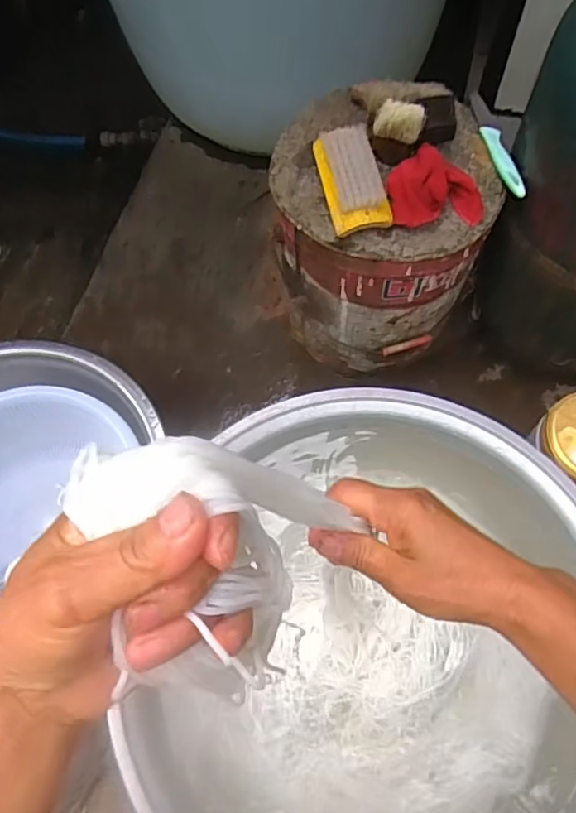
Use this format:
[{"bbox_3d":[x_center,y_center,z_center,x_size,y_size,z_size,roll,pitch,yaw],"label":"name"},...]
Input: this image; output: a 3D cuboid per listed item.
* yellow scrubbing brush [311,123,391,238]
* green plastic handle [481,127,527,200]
[{"bbox_3d":[0.069,-0.249,0.646,0.060,0.046,0.114,-13,65,-4],"label":"yellow scrubbing brush"},{"bbox_3d":[0.245,-0.280,0.678,0.020,0.013,0.103,-13,65,-4],"label":"green plastic handle"}]

